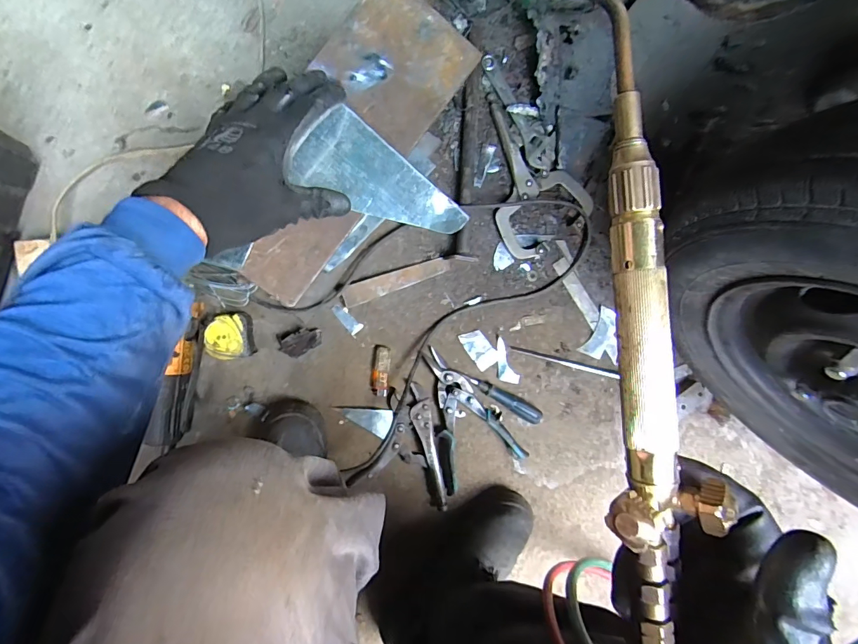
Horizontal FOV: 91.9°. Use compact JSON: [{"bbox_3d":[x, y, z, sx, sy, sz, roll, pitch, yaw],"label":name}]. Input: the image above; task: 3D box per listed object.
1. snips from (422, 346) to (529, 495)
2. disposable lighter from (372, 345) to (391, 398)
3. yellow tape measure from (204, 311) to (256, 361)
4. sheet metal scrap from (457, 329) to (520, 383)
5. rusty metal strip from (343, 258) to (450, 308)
[{"bbox_3d":[0.050,0.149,0.680,0.136,0.023,0.230,-26,95,-7],"label":"snips"},{"bbox_3d":[-0.075,0.077,0.650,0.026,0.011,0.078,3,91,-9],"label":"disposable lighter"},{"bbox_3d":[-0.289,0.020,0.606,0.057,0.041,0.065,-9,93,-8],"label":"yellow tape measure"},{"bbox_3d":[0.106,0.059,0.688,0.059,0.008,0.118,-37,97,-6],"label":"sheet metal scrap"},{"bbox_3d":[-0.050,-0.067,0.653,0.172,0.006,0.031,-22,101,-11],"label":"rusty metal strip"}]

